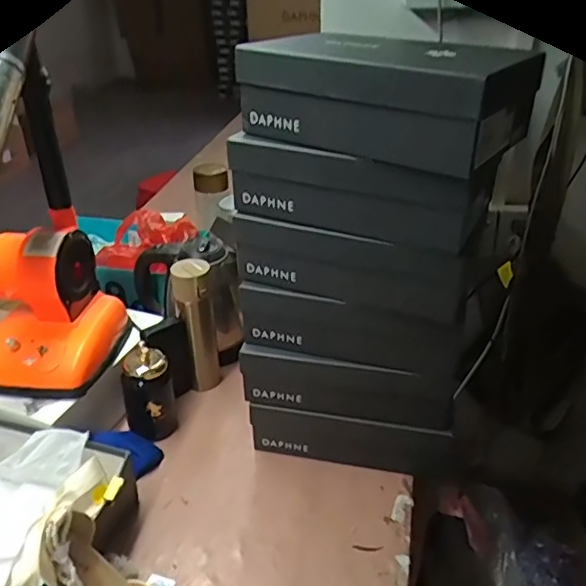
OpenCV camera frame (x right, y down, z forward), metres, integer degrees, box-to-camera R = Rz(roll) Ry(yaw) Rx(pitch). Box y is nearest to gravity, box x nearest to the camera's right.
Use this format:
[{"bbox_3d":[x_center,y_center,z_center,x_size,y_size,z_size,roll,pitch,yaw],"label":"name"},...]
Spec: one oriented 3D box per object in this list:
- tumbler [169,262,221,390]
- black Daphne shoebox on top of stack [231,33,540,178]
[{"bbox_3d":[-0.165,0.059,0.995,0.070,0.238,0.052,-8,32,-14],"label":"tumbler"},{"bbox_3d":[0.096,-0.223,0.645,0.292,0.108,0.141,25,39,33],"label":"black Daphne shoebox on top of stack"}]

